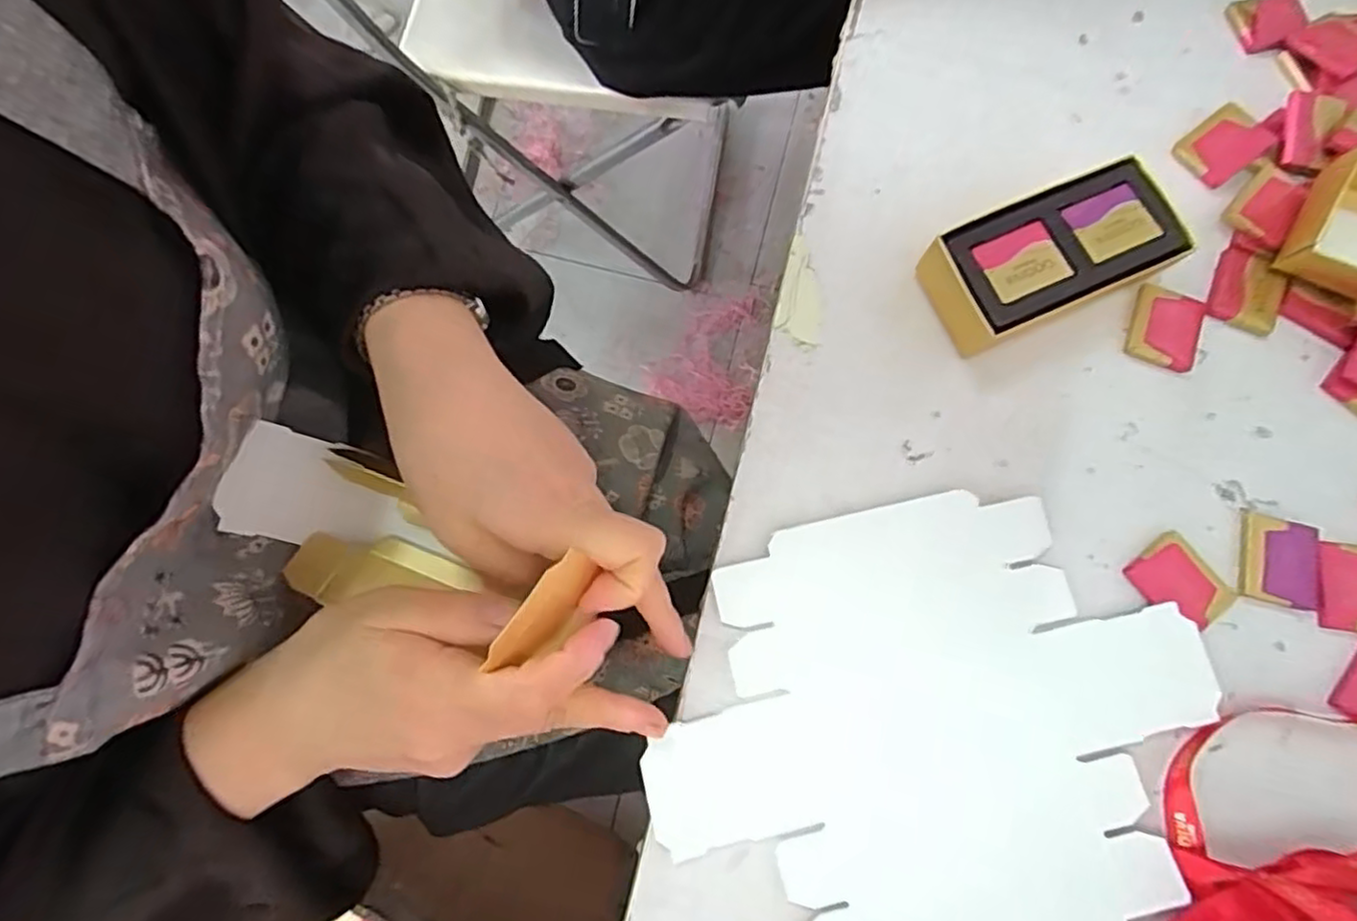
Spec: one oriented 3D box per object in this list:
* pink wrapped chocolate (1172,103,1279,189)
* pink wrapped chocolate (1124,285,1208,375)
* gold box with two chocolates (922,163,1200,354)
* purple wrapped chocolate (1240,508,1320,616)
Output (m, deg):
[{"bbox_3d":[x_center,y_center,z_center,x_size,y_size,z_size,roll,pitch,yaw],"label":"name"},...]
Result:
[{"bbox_3d":[0.289,-0.168,0.365,0.047,0.005,0.034,-36,78,-8],"label":"pink wrapped chocolate"},{"bbox_3d":[0.243,-0.066,0.341,0.035,0.007,0.039,18,77,5],"label":"pink wrapped chocolate"},{"bbox_3d":[0.181,-0.098,0.335,0.117,0.035,0.054,-24,77,-5],"label":"gold box with two chocolates"},{"bbox_3d":[0.276,0.046,0.315,0.033,0.004,0.040,14,77,4],"label":"purple wrapped chocolate"}]

